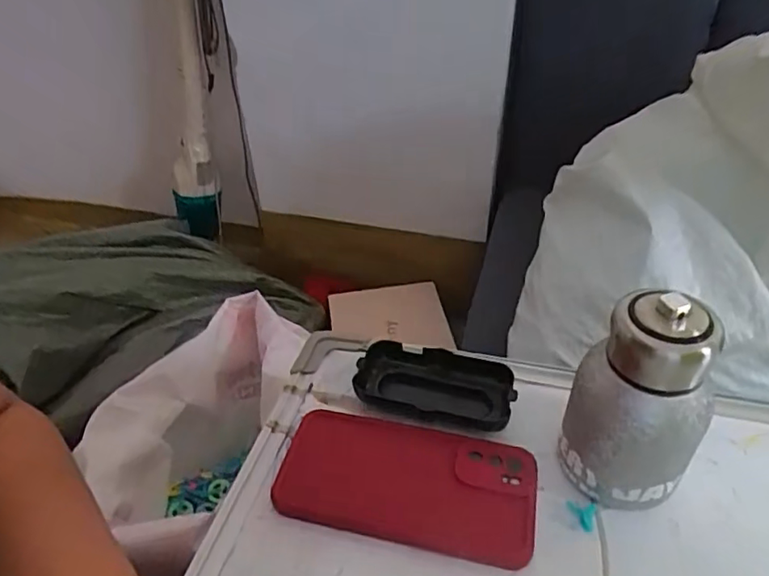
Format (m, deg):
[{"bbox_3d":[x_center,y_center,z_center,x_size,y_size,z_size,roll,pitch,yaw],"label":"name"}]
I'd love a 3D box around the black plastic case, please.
[{"bbox_3d":[0.036,0.071,0.403,0.107,0.023,0.055,10,41,14],"label":"black plastic case"}]

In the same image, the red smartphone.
[{"bbox_3d":[0.011,0.122,0.358,0.163,0.014,0.075,8,40,13],"label":"red smartphone"}]

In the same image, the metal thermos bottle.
[{"bbox_3d":[0.141,0.068,0.319,0.059,0.136,0.060,-5,39,-4],"label":"metal thermos bottle"}]

